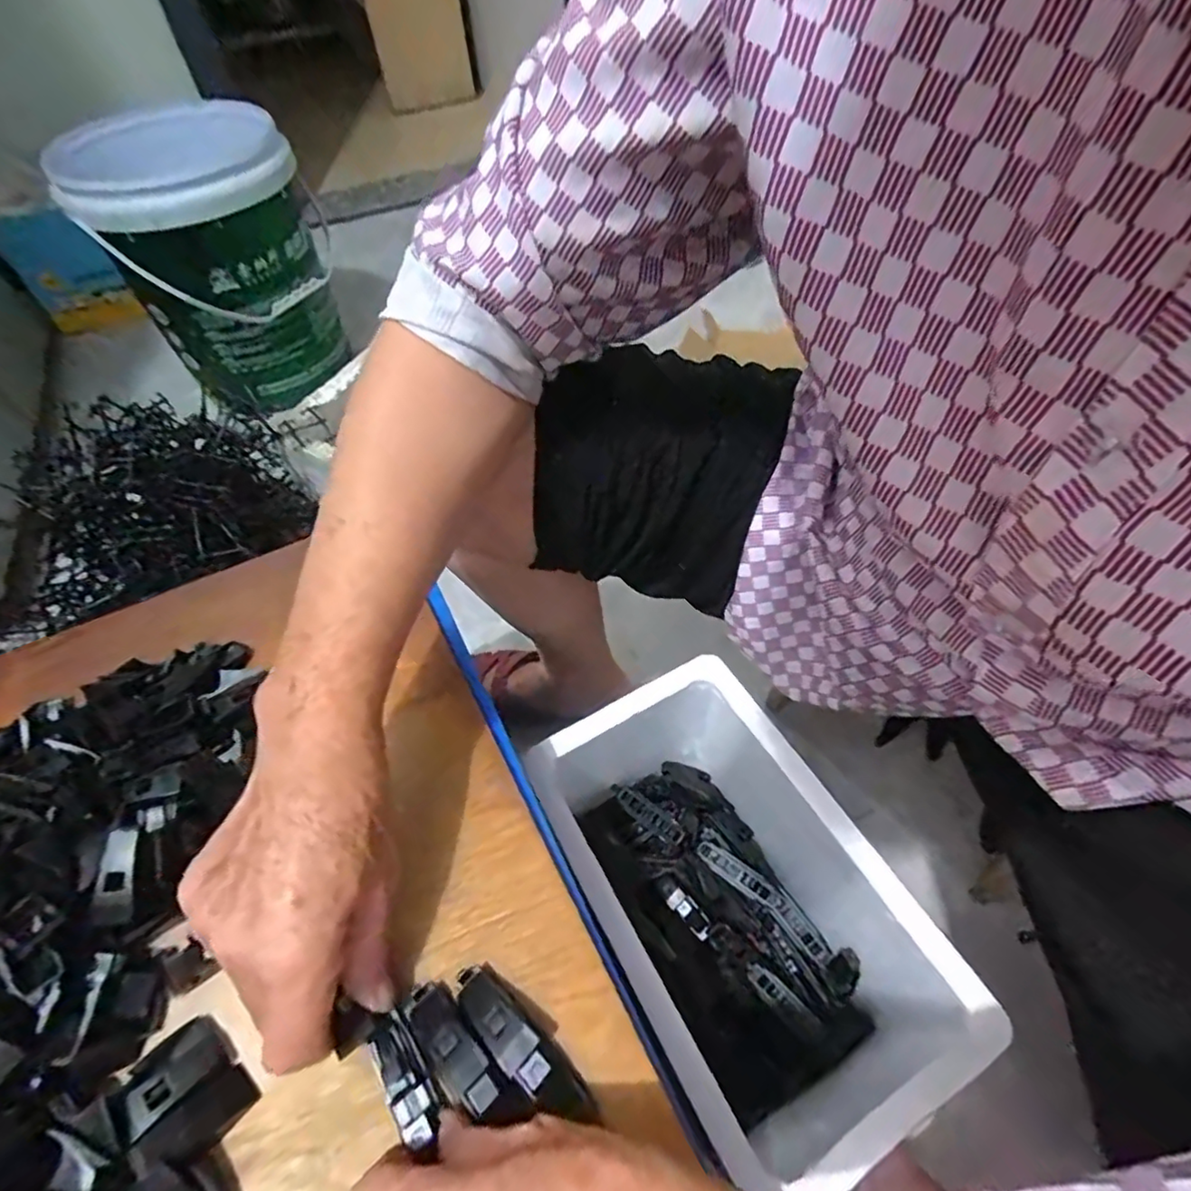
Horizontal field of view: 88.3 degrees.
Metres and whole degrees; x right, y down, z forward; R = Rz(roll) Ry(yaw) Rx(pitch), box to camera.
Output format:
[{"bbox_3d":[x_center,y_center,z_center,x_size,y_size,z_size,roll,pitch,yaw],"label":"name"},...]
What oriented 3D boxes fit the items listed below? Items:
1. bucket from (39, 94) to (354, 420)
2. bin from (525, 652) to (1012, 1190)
[{"bbox_3d":[-0.610,-0.557,1.008,0.298,0.342,0.327,-26,57,-15],"label":"bucket"},{"bbox_3d":[0.100,0.232,0.478,0.179,0.152,0.304,-25,57,-14],"label":"bin"}]

